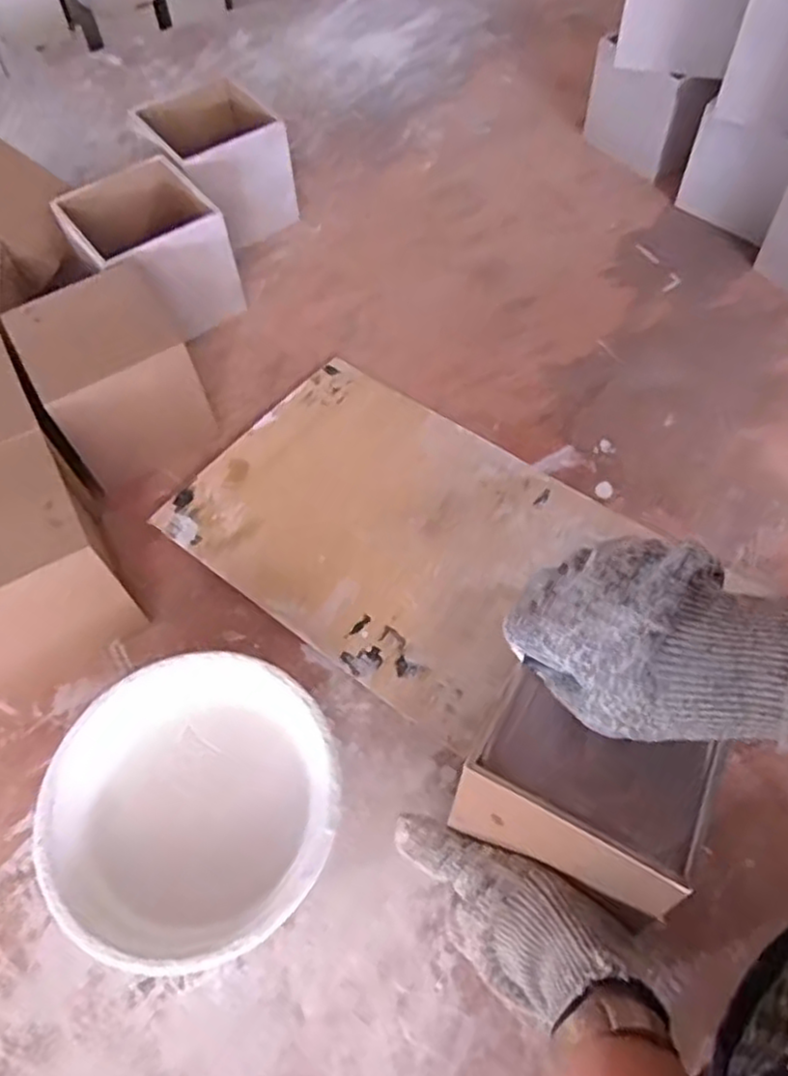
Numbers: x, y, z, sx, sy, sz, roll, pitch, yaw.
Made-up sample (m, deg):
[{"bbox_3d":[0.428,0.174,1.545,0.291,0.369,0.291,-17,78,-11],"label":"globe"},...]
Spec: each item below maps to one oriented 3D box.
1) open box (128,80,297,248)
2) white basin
[{"bbox_3d":[-0.173,-0.376,0.723,0.113,0.106,0.125,-32,64,-16],"label":"open box"},{"bbox_3d":[-0.119,0.161,0.435,0.169,0.058,0.167,-1,59,1],"label":"white basin"}]

